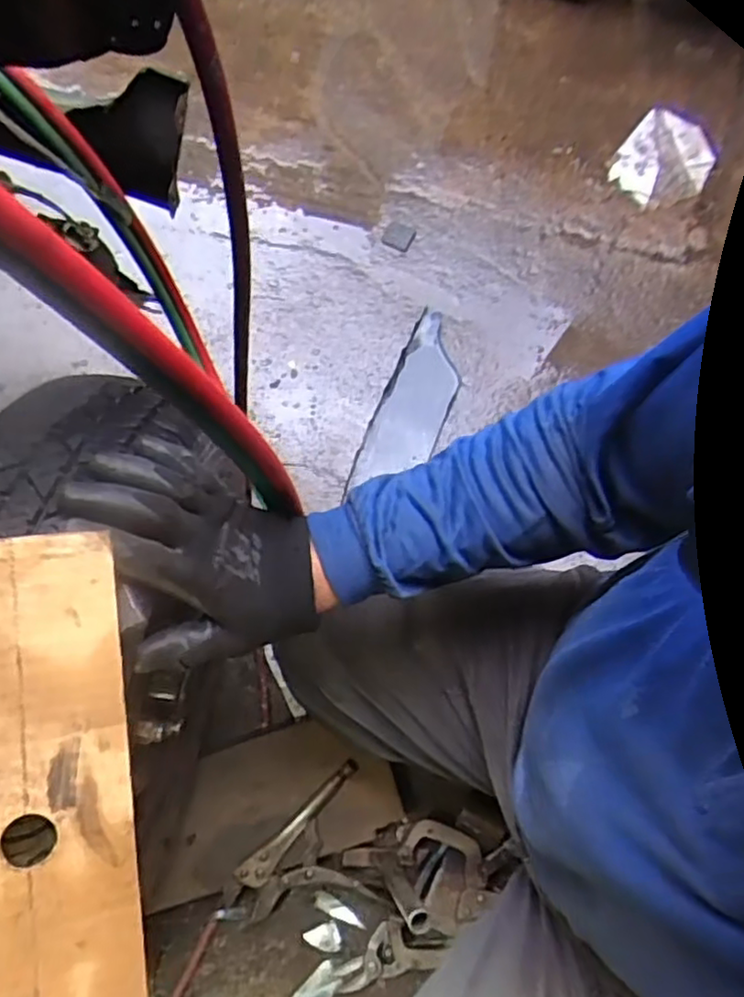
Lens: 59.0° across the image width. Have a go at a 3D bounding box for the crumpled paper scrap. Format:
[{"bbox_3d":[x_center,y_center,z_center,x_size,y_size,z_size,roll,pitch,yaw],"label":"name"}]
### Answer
[{"bbox_3d":[0.598,-0.686,1.332,0.173,0.035,0.258,35,73,11],"label":"crumpled paper scrap"}]

